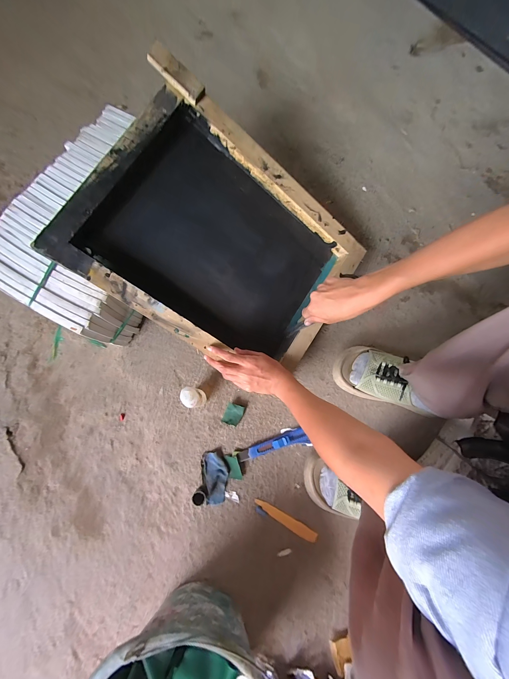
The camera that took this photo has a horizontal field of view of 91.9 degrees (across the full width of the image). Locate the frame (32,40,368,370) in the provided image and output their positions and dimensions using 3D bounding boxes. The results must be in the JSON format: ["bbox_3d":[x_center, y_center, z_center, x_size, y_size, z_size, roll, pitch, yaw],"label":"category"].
[{"bbox_3d":[-0.050,-0.169,0.471,0.467,0.062,0.367,34,83,-19],"label":"frame"}]

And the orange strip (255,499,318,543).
[{"bbox_3d":[0.058,0.339,0.462,0.125,0.004,0.021,27,80,6],"label":"orange strip"}]

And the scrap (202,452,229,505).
[{"bbox_3d":[-0.073,0.269,0.481,0.045,0.011,0.093,-10,78,-1],"label":"scrap"}]

